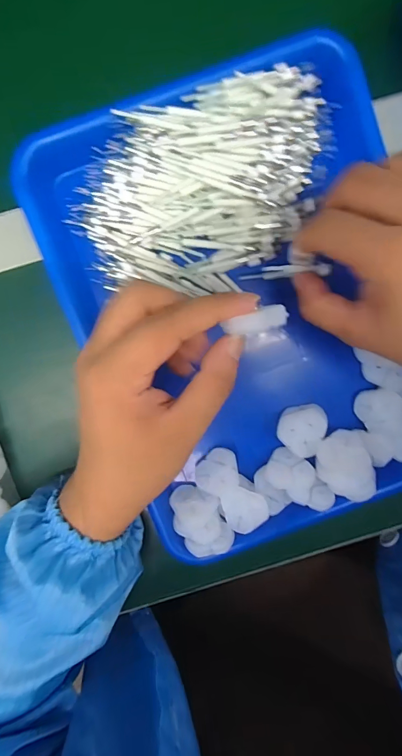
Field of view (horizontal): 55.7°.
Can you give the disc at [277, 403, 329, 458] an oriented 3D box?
[{"bbox_3d":[0.080,0.039,0.297,0.034,0.019,0.039,37,94,-7],"label":"disc"}]

